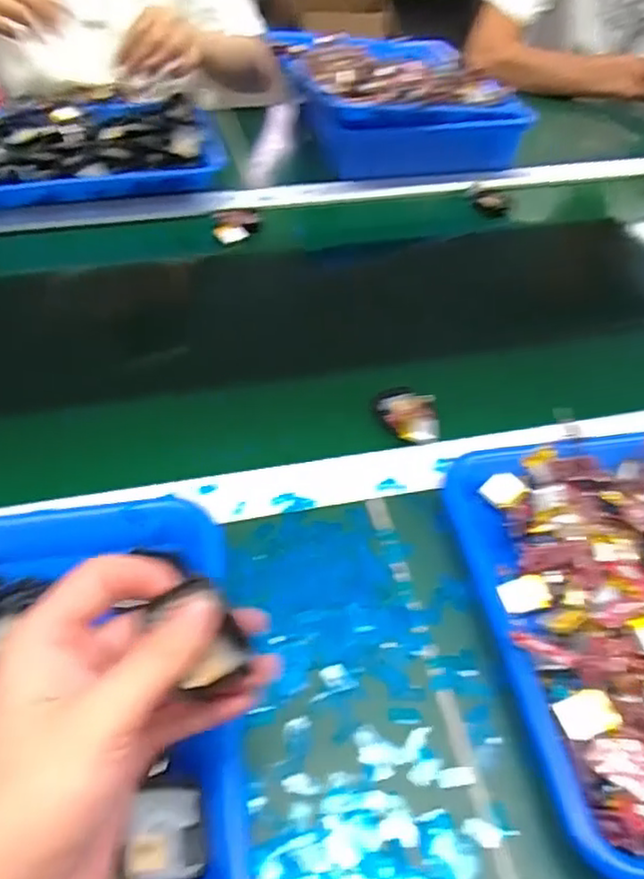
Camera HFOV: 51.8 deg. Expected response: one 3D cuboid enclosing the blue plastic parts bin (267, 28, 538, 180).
[{"bbox_3d":[0.076,-0.467,0.869,0.265,0.088,0.369,-6,46,-6],"label":"blue plastic parts bin"}]

